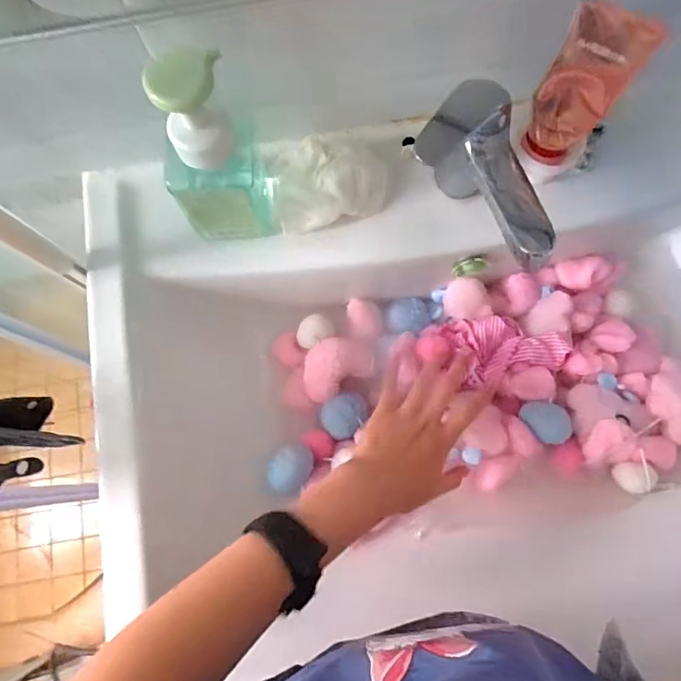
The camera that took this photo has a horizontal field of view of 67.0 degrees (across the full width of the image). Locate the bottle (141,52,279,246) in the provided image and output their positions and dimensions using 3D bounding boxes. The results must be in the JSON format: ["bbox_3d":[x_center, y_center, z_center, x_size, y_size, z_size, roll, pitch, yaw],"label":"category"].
[{"bbox_3d":[-0.101,-0.142,0.407,0.078,0.177,0.064,-19,77,-3],"label":"bottle"}]

